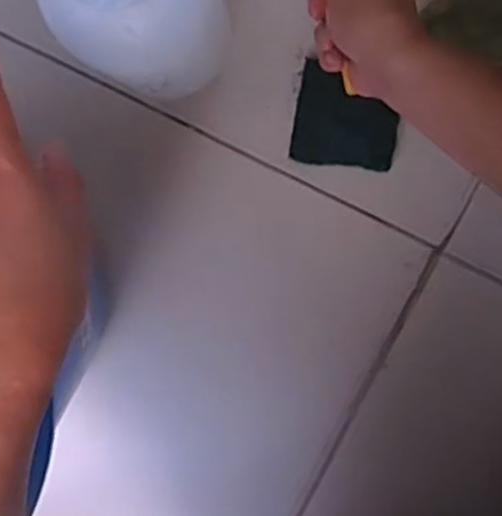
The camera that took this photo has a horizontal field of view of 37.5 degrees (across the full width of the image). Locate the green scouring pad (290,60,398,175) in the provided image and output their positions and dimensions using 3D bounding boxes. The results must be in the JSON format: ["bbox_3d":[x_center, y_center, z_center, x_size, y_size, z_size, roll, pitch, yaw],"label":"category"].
[{"bbox_3d":[0.071,-0.101,0.540,0.074,0.012,0.068,9,100,0],"label":"green scouring pad"}]

